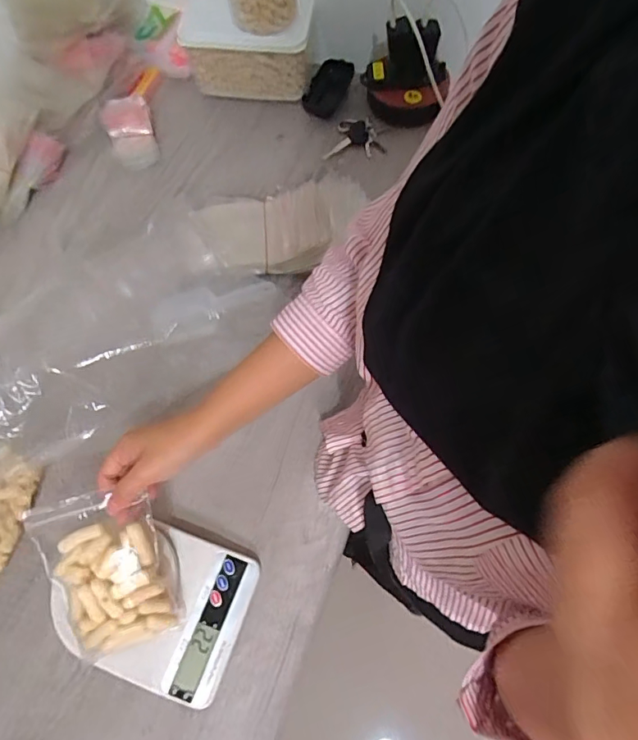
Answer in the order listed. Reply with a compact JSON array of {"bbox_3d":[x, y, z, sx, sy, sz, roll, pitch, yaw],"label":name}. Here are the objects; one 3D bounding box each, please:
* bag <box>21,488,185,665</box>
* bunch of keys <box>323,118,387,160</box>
[{"bbox_3d":[-0.183,0.173,0.399,0.095,0.042,0.141,-19,90,-10],"label":"bag"},{"bbox_3d":[0.050,-0.342,0.677,0.085,0.019,0.060,-2,67,2],"label":"bunch of keys"}]

